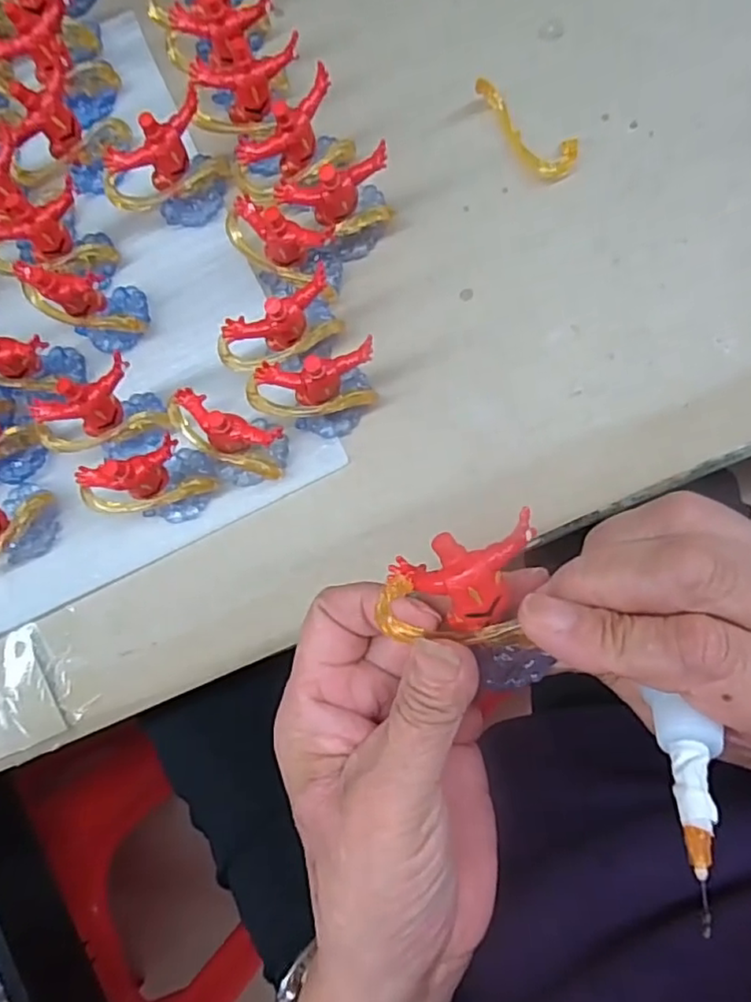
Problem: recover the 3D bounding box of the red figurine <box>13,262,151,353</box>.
[{"bbox_3d":[-0.130,-0.091,0.280,0.036,0.055,0.032,33,90,8],"label":"red figurine"}]

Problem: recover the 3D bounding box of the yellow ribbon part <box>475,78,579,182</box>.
[{"bbox_3d":[0.071,-0.174,0.287,0.021,0.016,0.056,-42,82,2],"label":"yellow ribbon part"}]

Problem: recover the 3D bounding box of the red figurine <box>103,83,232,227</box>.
[{"bbox_3d":[-0.096,-0.152,0.288,0.053,0.046,0.024,-27,83,4],"label":"red figurine"}]

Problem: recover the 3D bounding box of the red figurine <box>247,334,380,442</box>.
[{"bbox_3d":[-0.024,-0.048,0.270,0.054,0.050,0.030,-23,83,4],"label":"red figurine"}]

